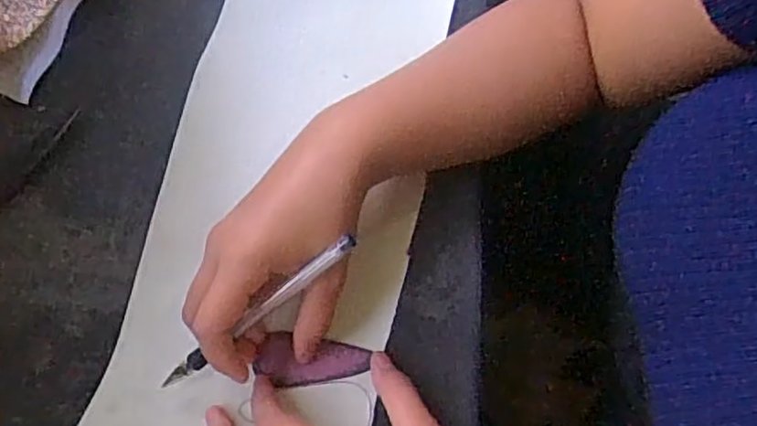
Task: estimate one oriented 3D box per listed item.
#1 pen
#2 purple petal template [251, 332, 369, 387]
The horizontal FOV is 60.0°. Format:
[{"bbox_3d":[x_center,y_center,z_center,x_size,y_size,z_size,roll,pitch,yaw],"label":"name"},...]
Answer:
[{"bbox_3d":[-0.067,0.054,0.340,0.129,0.009,0.008,-38,71,15],"label":"pen"},{"bbox_3d":[-0.037,0.084,0.372,0.062,0.004,0.028,3,69,-1],"label":"purple petal template"}]

